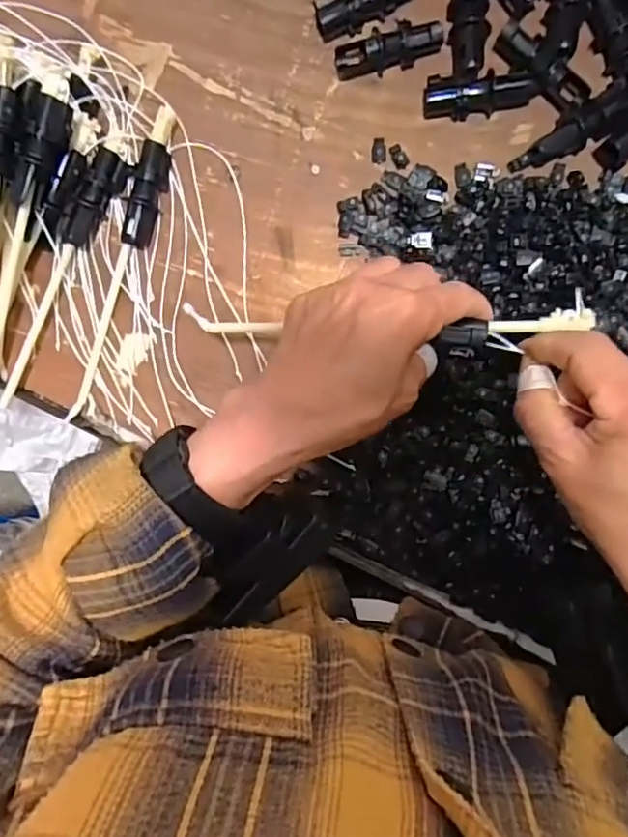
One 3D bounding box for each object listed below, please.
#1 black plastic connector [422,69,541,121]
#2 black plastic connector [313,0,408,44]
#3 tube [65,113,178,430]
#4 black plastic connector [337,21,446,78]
[{"bbox_3d":[0.106,-0.204,0.386,0.069,0.025,0.021,-6,90,6],"label":"black plastic connector"},{"bbox_3d":[0.035,-0.266,0.393,0.067,0.018,0.020,-22,88,6],"label":"black plastic connector"},{"bbox_3d":[-0.126,-0.100,0.406,0.017,0.018,0.208,17,93,6],"label":"tube"},{"bbox_3d":[0.048,-0.238,0.393,0.066,0.019,0.020,-11,90,6],"label":"black plastic connector"}]

